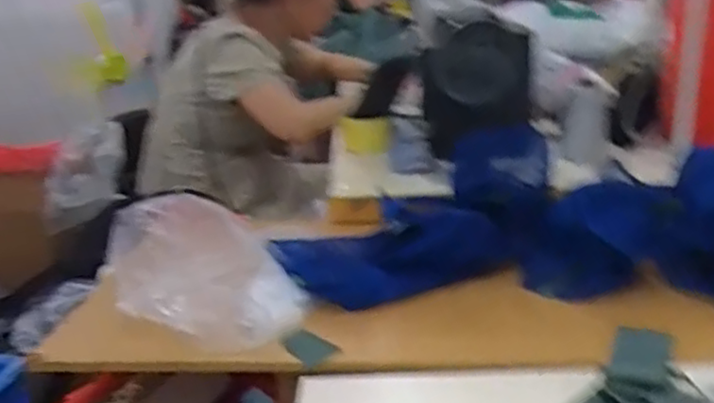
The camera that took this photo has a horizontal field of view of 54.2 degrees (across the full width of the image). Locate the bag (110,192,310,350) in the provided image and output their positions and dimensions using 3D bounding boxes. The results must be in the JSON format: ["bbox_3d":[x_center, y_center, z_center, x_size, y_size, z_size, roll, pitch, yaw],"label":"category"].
[{"bbox_3d":[-0.136,0.067,0.639,0.169,0.109,0.128,-9,21,-13],"label":"bag"}]

